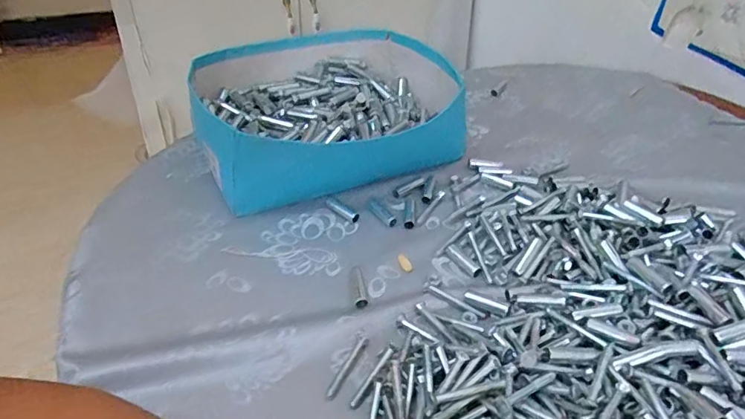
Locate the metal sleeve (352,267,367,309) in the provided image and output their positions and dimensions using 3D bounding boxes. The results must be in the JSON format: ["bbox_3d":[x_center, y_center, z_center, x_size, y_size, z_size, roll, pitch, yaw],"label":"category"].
[{"bbox_3d":[-0.012,0.067,0.461,0.010,0.007,0.050,-4,38,-7],"label":"metal sleeve"}]

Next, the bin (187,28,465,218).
[{"bbox_3d":[-0.044,-0.118,0.630,0.313,0.087,0.261,-8,39,-12],"label":"bin"}]

